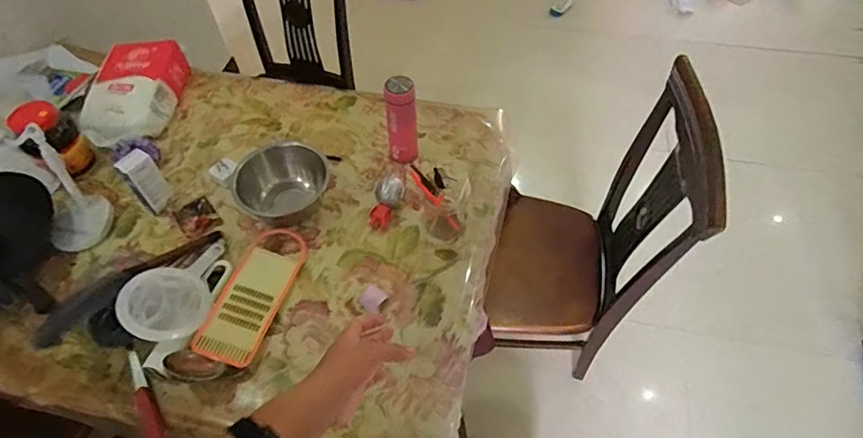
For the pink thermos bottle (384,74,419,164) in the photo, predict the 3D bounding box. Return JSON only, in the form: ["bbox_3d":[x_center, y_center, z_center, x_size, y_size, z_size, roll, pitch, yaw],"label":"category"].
[{"bbox_3d":[-0.062,-0.196,1.049,0.066,0.193,0.056,-3,56,2],"label":"pink thermos bottle"}]

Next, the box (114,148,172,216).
[{"bbox_3d":[-0.564,-0.073,1.016,0.044,0.134,0.064,37,66,24],"label":"box"}]

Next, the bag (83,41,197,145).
[{"bbox_3d":[-0.698,-0.290,1.206,0.187,0.092,0.289,-4,56,1],"label":"bag"}]

